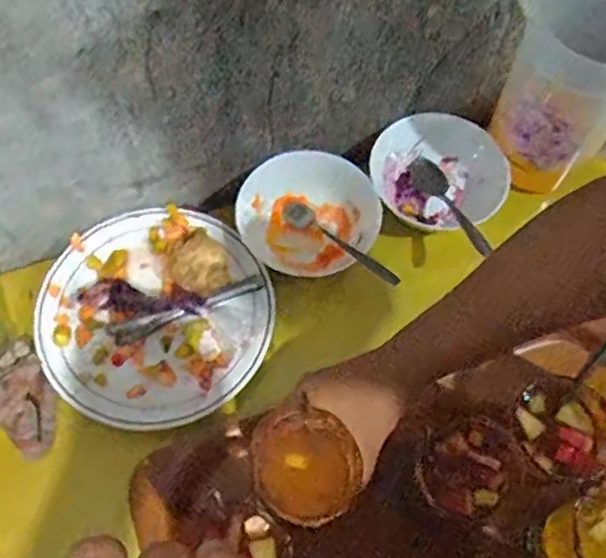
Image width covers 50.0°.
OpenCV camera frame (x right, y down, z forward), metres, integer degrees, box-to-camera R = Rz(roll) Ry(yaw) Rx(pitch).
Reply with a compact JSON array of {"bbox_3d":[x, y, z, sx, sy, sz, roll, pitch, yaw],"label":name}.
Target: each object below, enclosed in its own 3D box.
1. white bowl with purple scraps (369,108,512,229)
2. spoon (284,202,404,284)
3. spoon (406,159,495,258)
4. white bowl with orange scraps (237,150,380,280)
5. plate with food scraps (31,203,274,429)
[{"bbox_3d":[0.151,-0.121,0.720,0.129,0.054,0.123,1,67,-1],"label":"white bowl with purple scraps"},{"bbox_3d":[0.038,-0.036,0.667,0.027,0.024,0.159,-39,50,-16],"label":"spoon"},{"bbox_3d":[0.157,-0.080,0.694,0.041,0.022,0.160,-16,42,-8],"label":"spoon"},{"bbox_3d":[0.007,-0.068,0.687,0.144,0.052,0.125,27,69,10],"label":"white bowl with orange scraps"},{"bbox_3d":[-0.144,0.029,0.626,0.216,0.040,0.213,1,67,-1],"label":"plate with food scraps"}]

